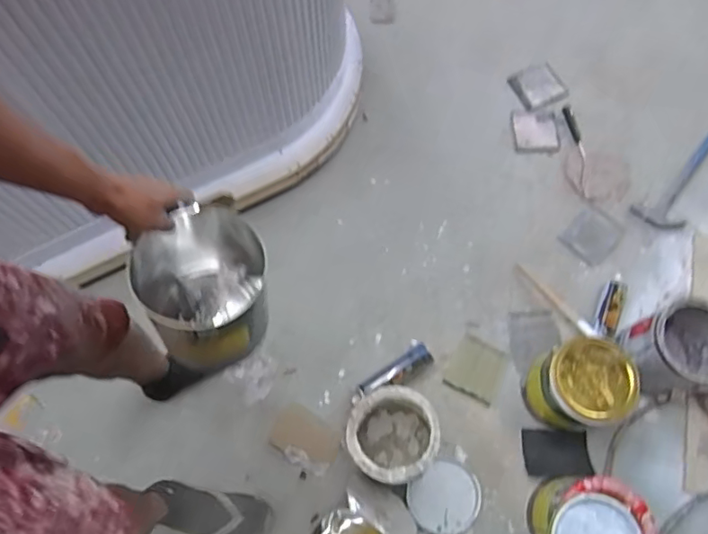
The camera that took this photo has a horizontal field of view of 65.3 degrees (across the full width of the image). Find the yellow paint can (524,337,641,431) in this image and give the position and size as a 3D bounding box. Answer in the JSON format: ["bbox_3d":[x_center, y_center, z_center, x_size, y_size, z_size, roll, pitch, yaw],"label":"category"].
[{"bbox_3d":[0.447,0.242,1.116,0.152,0.228,0.158,0,67,1],"label":"yellow paint can"}]

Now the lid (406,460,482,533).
[{"bbox_3d":[0.189,0.475,1.133,0.143,0.012,0.131,0,69,1],"label":"lid"}]

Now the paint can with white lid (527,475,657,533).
[{"bbox_3d":[0.430,0.490,1.038,0.169,0.219,0.175,0,67,1],"label":"paint can with white lid"}]

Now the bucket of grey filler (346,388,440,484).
[{"bbox_3d":[0.074,0.334,1.096,0.164,0.222,0.151,0,69,1],"label":"bucket of grey filler"}]

